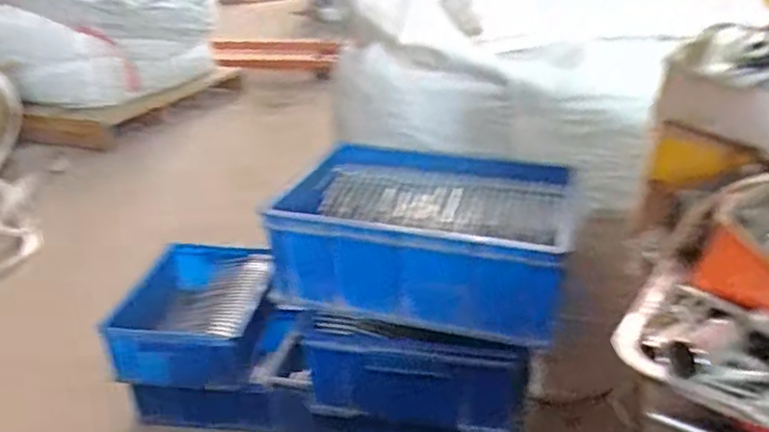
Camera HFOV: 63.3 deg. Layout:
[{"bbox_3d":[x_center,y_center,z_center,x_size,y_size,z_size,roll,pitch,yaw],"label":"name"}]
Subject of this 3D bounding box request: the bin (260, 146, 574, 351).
[{"bbox_3d":[0.054,0.020,0.923,0.407,0.138,0.288,7,27,15],"label":"bin"}]

